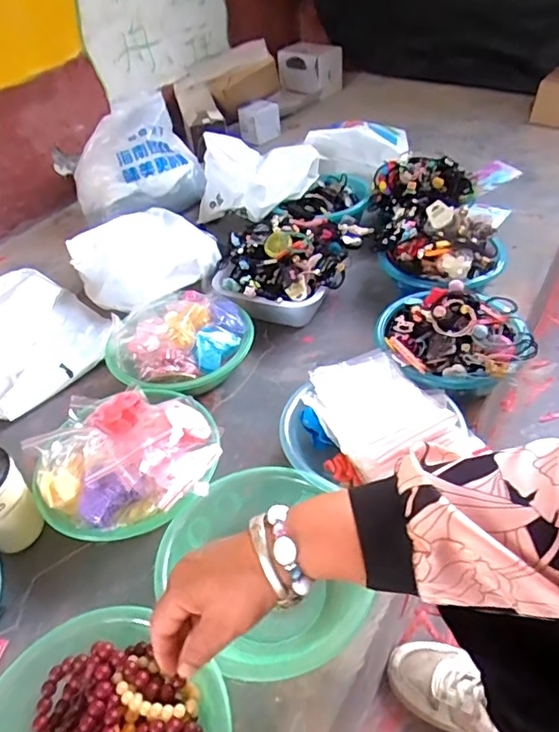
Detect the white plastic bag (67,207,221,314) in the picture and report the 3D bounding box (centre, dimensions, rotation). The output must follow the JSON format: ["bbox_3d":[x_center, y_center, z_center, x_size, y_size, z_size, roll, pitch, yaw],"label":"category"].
[{"bbox_3d":[-0.265,-0.226,1.101,0.283,0.072,0.276,-23,44,-16],"label":"white plastic bag"}]

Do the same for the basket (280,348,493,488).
[{"bbox_3d":[0.123,0.077,0.752,0.255,0.097,0.202,-19,43,-12],"label":"basket"}]

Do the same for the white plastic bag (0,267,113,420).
[{"bbox_3d":[-0.469,-0.051,0.968,0.314,0.091,0.294,20,49,27],"label":"white plastic bag"}]

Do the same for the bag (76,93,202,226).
[{"bbox_3d":[-0.343,-0.494,1.317,0.309,0.215,0.171,-25,45,-18],"label":"bag"}]

